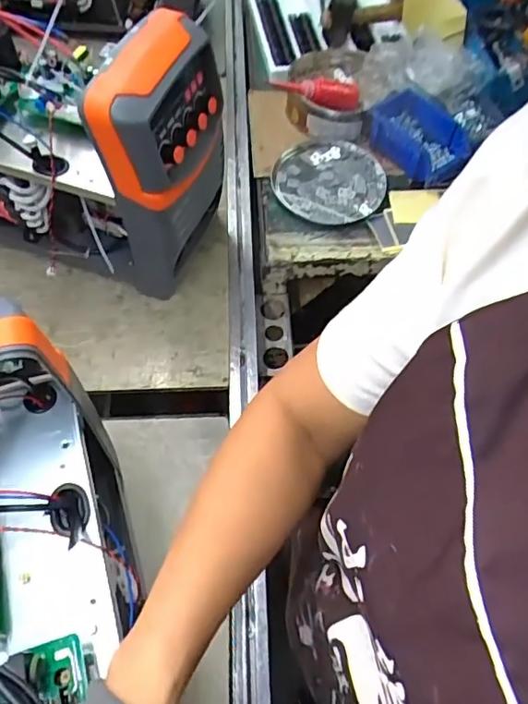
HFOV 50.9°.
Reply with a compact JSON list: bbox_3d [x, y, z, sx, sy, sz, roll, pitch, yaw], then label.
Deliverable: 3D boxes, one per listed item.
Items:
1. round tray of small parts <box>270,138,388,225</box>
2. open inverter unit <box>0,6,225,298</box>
[{"bbox_3d":[0.116,-0.301,0.974,0.193,0.022,0.197,0,61,0],"label":"round tray of small parts"},{"bbox_3d":[-0.305,-0.321,0.795,0.469,0.298,0.254,18,62,10],"label":"open inverter unit"}]

